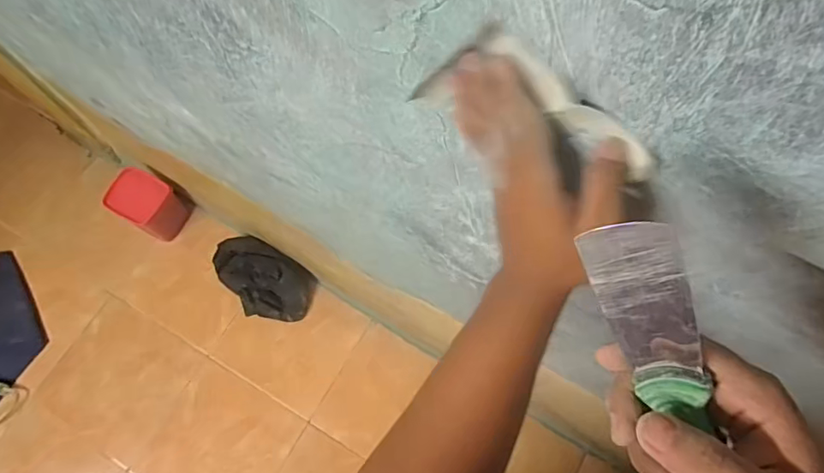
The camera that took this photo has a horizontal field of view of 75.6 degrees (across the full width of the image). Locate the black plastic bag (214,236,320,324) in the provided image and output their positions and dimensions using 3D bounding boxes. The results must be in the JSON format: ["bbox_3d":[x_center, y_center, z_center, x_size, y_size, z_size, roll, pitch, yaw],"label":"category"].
[{"bbox_3d":[-0.383,0.113,1.355,0.271,0.069,0.165,27,73,7],"label":"black plastic bag"}]

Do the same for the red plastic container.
[{"bbox_3d":[-0.659,-0.078,1.338,0.154,0.132,0.124,26,73,7],"label":"red plastic container"}]

